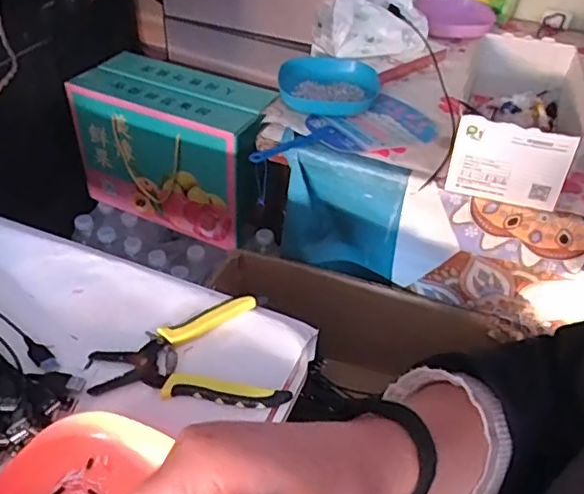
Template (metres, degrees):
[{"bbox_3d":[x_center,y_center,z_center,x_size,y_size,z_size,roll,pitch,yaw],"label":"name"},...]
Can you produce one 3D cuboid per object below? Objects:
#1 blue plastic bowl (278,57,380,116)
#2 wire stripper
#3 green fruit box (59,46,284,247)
[{"bbox_3d":[0.050,-0.228,0.821,0.138,0.036,0.133,2,42,-2],"label":"blue plastic bowl"},{"bbox_3d":[-0.091,0.099,0.492,0.149,0.012,0.114,-9,44,-15],"label":"wire stripper"},{"bbox_3d":[-0.205,-0.181,1.056,0.327,0.240,0.167,19,44,16],"label":"green fruit box"}]

